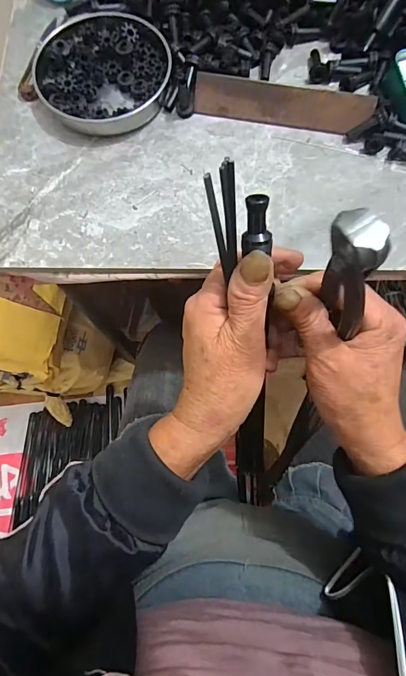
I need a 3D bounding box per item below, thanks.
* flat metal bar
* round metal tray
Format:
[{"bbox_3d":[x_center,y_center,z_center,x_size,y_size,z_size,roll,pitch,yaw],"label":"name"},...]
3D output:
[{"bbox_3d":[0.081,-0.237,0.387,0.177,0.006,0.036,10,114,3],"label":"flat metal bar"},{"bbox_3d":[-0.104,-0.280,0.397,0.133,0.019,0.137,0,78,-1],"label":"round metal tray"}]

